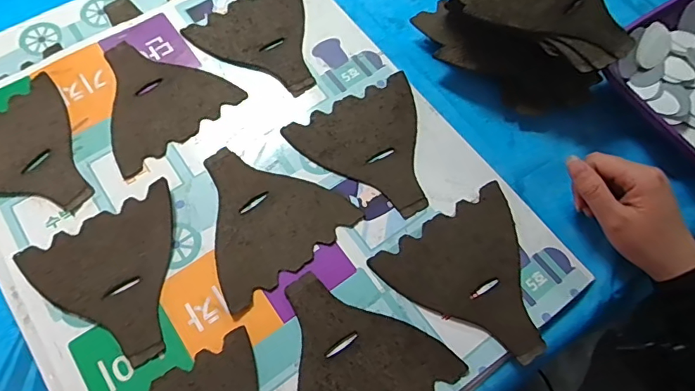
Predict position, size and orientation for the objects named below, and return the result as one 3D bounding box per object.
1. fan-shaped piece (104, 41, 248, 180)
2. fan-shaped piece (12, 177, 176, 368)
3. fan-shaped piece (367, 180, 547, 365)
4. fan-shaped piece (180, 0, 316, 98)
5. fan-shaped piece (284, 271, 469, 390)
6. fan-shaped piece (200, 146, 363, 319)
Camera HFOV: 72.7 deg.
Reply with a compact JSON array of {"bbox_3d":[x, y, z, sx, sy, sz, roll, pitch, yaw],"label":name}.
[{"bbox_3d":[-0.189,-0.101,0.455,0.125,0.004,0.129,-37,73,-16],"label":"fan-shaped piece"},{"bbox_3d":[-0.184,0.070,0.381,0.124,0.006,0.131,-28,70,-13],"label":"fan-shaped piece"},{"bbox_3d":[0.109,0.071,0.388,0.126,0.007,0.128,-31,71,-14],"label":"fan-shaped piece"},{"bbox_3d":[-0.080,-0.155,0.480,0.123,0.004,0.132,-32,72,-10],"label":"fan-shaped piece"},{"bbox_3d":[0.000,0.119,0.360,0.125,0.004,0.129,-33,71,-15],"label":"fan-shaped piece"},{"bbox_3d":[-0.077,0.011,0.409,0.128,0.004,0.128,-37,72,-16],"label":"fan-shaped piece"}]

